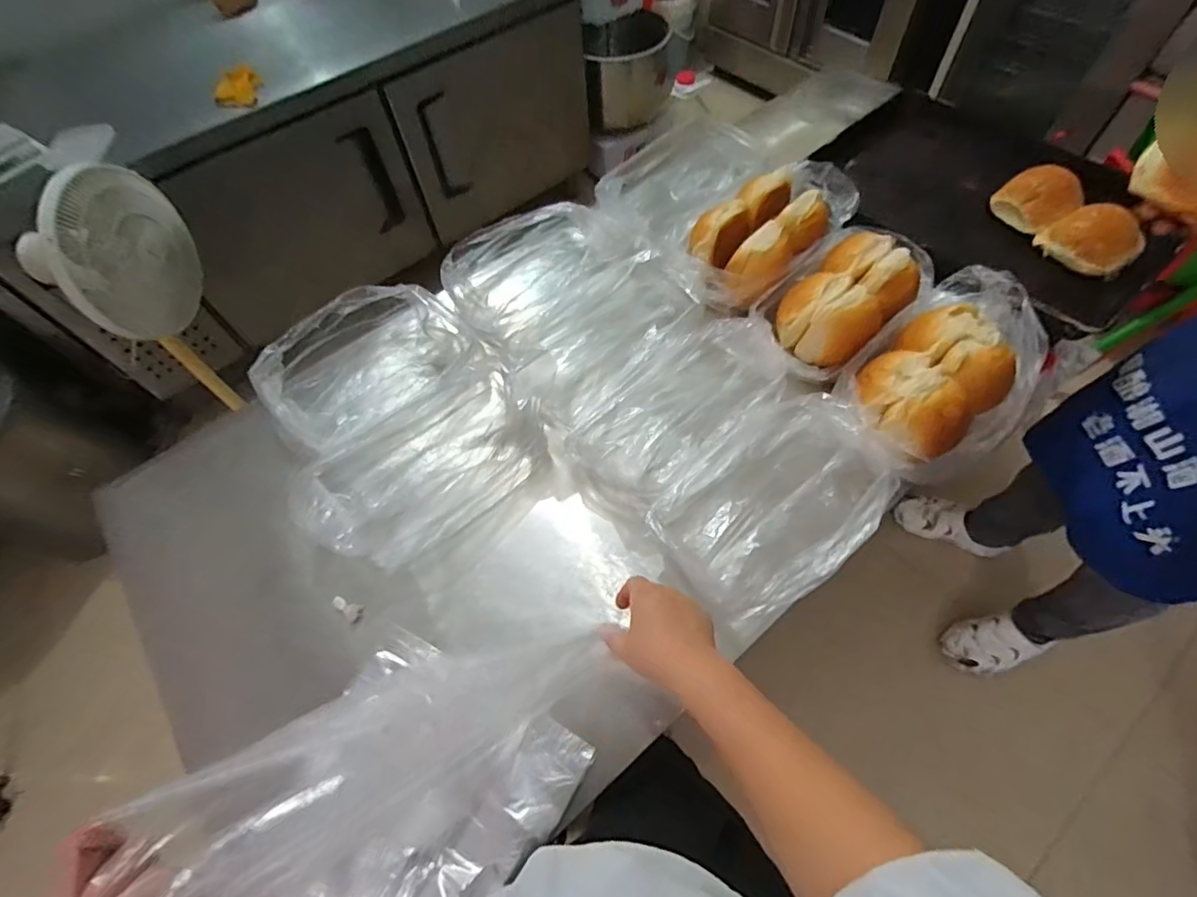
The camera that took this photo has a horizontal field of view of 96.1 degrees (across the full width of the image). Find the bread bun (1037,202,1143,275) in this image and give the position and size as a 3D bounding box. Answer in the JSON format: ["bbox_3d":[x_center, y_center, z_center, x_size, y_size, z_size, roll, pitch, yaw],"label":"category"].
[{"bbox_3d":[0.845,-0.363,0.918,0.094,0.070,0.131,-34,62,-15],"label":"bread bun"}]

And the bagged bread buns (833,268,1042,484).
[{"bbox_3d":[0.482,-0.099,0.751,0.331,0.106,0.216,-39,64,-17],"label":"bagged bread buns"}]

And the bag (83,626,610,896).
[{"bbox_3d":[-0.139,0.226,0.409,0.349,0.042,0.100,-14,56,-38],"label":"bag"}]

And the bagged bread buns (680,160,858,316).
[{"bbox_3d":[0.282,-0.378,0.946,0.194,0.102,0.350,38,69,23],"label":"bagged bread buns"}]

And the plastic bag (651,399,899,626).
[{"bbox_3d":[0.234,0.073,0.711,0.321,0.076,0.209,-38,64,-17],"label":"plastic bag"}]

